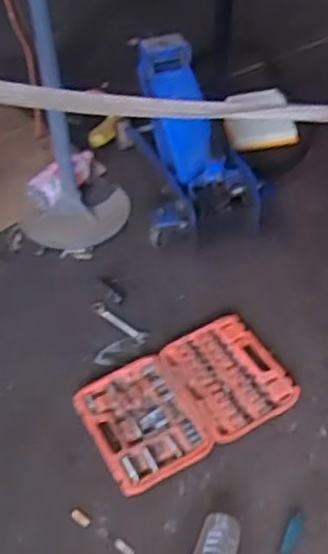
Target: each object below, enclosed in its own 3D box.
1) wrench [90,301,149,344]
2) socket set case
[{"bbox_3d":[-0.097,0.095,1.462,0.148,0.004,0.028,32,57,25],"label":"wrench"},{"bbox_3d":[0.044,0.232,1.324,0.385,0.027,0.239,-24,53,-19],"label":"socket set case"}]

